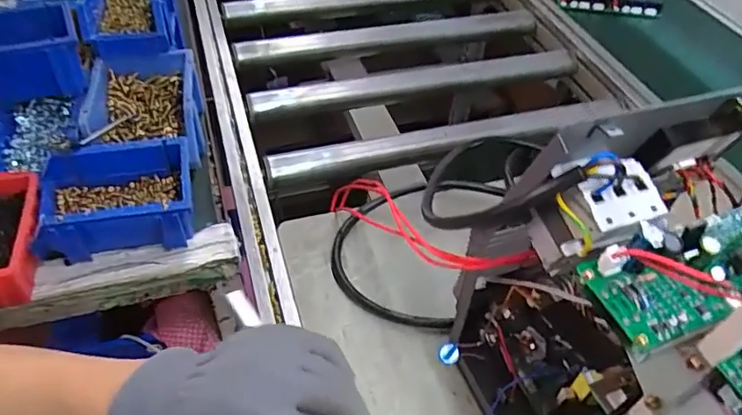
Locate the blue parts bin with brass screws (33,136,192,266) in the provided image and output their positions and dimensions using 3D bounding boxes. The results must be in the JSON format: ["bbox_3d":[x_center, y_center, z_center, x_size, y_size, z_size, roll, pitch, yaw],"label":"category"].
[{"bbox_3d":[-0.270,-0.005,0.575,0.155,0.071,0.098,-8,50,-12],"label":"blue parts bin with brass screws"}]

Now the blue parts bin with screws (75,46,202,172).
[{"bbox_3d":[-0.278,-0.119,0.666,0.125,0.062,0.177,-8,50,-12],"label":"blue parts bin with screws"}]

